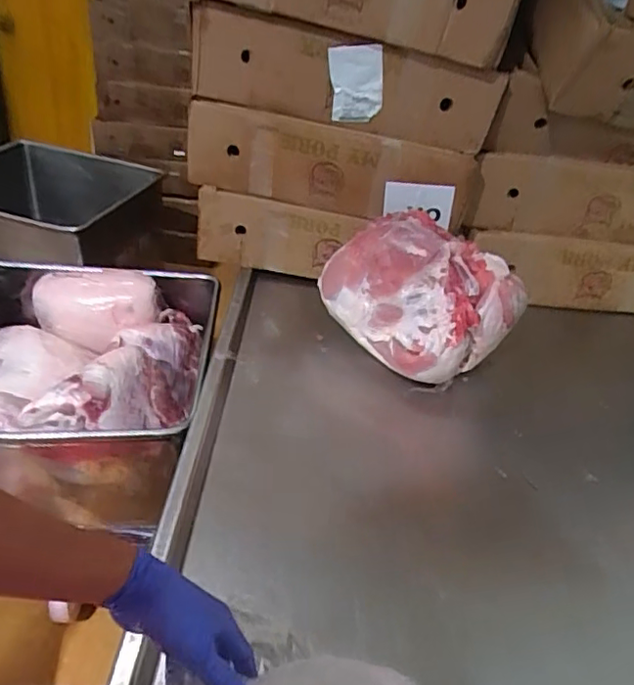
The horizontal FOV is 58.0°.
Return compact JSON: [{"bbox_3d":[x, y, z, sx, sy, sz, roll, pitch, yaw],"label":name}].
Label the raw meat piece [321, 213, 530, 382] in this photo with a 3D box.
[{"bbox_3d":[0.183,-0.094,1.055,0.241,0.182,0.305,-18,41,-33],"label":"raw meat piece"}]

